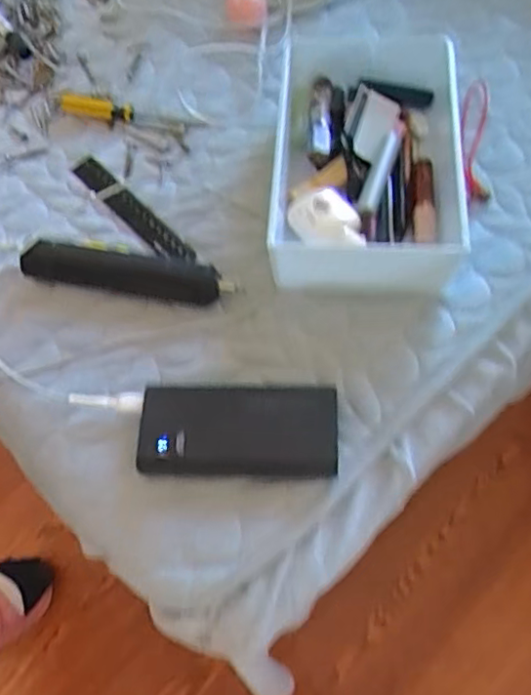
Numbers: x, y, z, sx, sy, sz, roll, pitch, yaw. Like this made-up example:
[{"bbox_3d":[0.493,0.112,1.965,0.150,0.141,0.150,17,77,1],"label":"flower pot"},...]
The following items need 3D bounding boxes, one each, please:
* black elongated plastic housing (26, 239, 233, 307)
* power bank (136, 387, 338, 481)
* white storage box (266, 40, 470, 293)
[{"bbox_3d":[-0.115,-0.061,0.503,0.173,0.023,0.028,11,70,6],"label":"black elongated plastic housing"},{"bbox_3d":[-0.020,0.063,0.442,0.139,0.029,0.062,1,69,3],"label":"power bank"},{"bbox_3d":[0.084,-0.150,0.506,0.162,0.065,0.212,5,69,4],"label":"white storage box"}]

